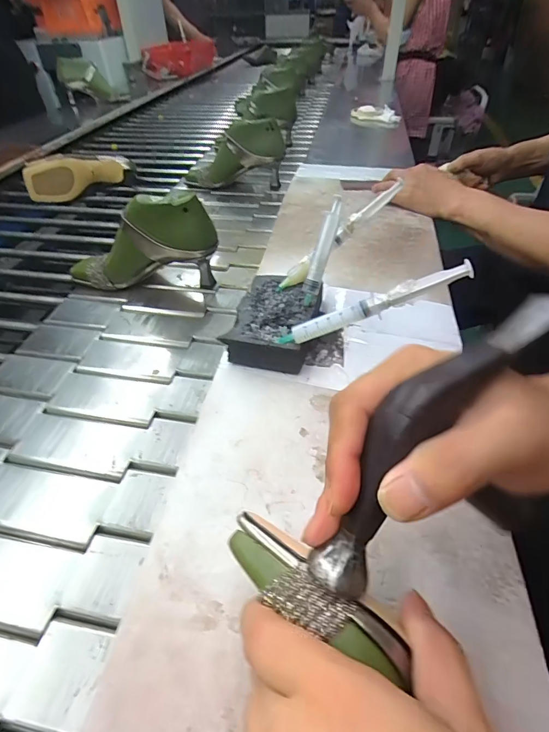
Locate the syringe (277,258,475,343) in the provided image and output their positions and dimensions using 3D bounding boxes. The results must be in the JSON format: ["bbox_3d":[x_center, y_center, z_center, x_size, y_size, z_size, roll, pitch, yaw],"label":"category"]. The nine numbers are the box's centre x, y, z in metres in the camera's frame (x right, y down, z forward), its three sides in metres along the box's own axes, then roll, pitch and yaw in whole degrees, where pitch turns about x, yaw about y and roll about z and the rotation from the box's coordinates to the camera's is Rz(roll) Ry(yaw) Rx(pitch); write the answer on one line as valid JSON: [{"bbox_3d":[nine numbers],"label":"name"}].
[{"bbox_3d":[0.083,-0.053,0.344,0.172,0.017,0.012,-20,41,18],"label":"syringe"}]

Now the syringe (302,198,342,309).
[{"bbox_3d":[0.048,-0.115,0.391,0.014,0.106,0.015,22,15,23],"label":"syringe"}]

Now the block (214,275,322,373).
[{"bbox_3d":[0.004,-0.047,0.418,0.084,0.037,0.124,10,45,13],"label":"block"}]

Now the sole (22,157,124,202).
[{"bbox_3d":[-0.434,-0.411,0.851,0.196,0.083,0.031,-22,48,-19],"label":"sole"}]

